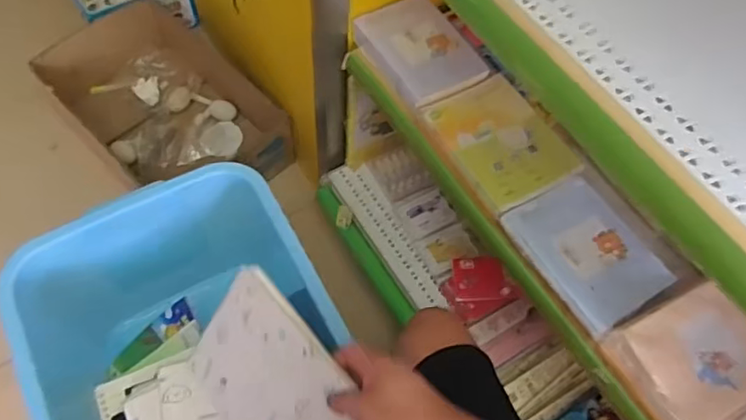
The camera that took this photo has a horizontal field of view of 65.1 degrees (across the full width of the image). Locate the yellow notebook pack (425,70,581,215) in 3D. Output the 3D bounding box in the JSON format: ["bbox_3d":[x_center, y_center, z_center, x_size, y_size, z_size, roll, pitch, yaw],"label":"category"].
[{"bbox_3d":[0.176,-0.092,0.787,0.143,0.029,0.184,-26,66,-17],"label":"yellow notebook pack"}]

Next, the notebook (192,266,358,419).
[{"bbox_3d":[-0.096,0.183,0.554,0.206,0.167,0.015,45,24,23],"label":"notebook"}]

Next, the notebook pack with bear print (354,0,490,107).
[{"bbox_3d":[0.072,-0.233,0.840,0.130,0.031,0.168,-27,66,-17],"label":"notebook pack with bear print"}]

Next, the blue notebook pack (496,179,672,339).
[{"bbox_3d":[0.260,0.047,0.706,0.127,0.021,0.173,-28,66,-18],"label":"blue notebook pack"}]

